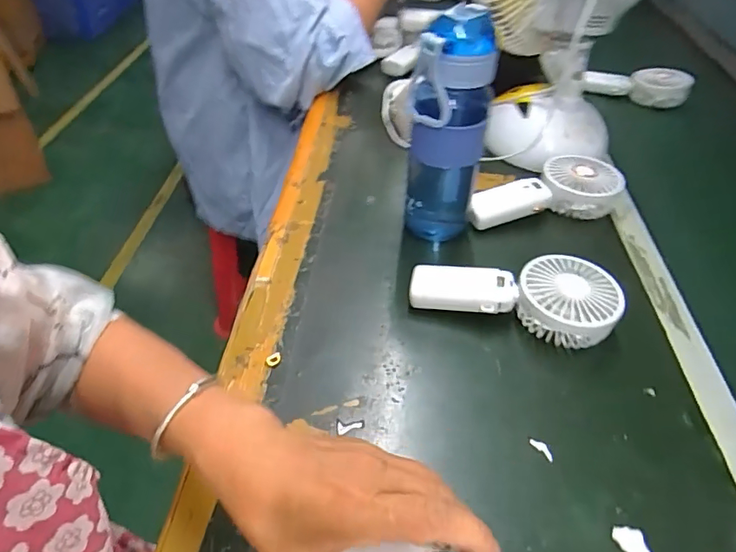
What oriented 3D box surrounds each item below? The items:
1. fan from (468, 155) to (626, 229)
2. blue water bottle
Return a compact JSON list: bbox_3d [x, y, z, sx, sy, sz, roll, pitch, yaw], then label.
[{"bbox_3d":[0.200,-0.100,0.593,0.190,0.050,0.080,-6,44,-9],"label":"fan"},{"bbox_3d":[0.074,-0.132,0.487,0.075,0.223,0.059,10,44,9],"label":"blue water bottle"}]

